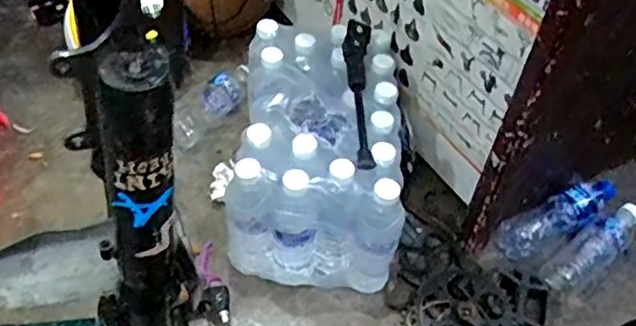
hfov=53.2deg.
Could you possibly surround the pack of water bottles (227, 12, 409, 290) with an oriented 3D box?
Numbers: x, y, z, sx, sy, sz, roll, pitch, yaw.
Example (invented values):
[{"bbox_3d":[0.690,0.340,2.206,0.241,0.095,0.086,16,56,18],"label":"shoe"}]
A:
[{"bbox_3d":[0.001,-0.021,0.958,0.228,0.221,0.337,6,50,-1],"label":"pack of water bottles"}]

